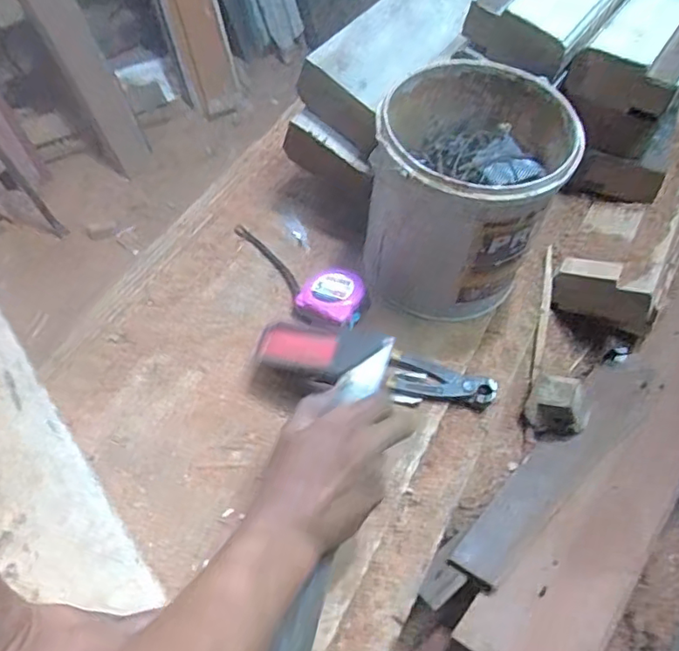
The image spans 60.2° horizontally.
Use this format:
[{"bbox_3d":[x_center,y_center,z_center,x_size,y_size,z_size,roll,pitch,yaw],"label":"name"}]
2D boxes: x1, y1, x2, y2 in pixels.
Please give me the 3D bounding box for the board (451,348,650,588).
[{"bbox_3d":[0.232,0.143,0.619,0.316,0.027,0.065,-37,65,-23],"label":"board"}]

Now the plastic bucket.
[{"bbox_3d":[0.119,-0.134,0.581,0.176,0.176,0.186,14,57,8],"label":"plastic bucket"}]

